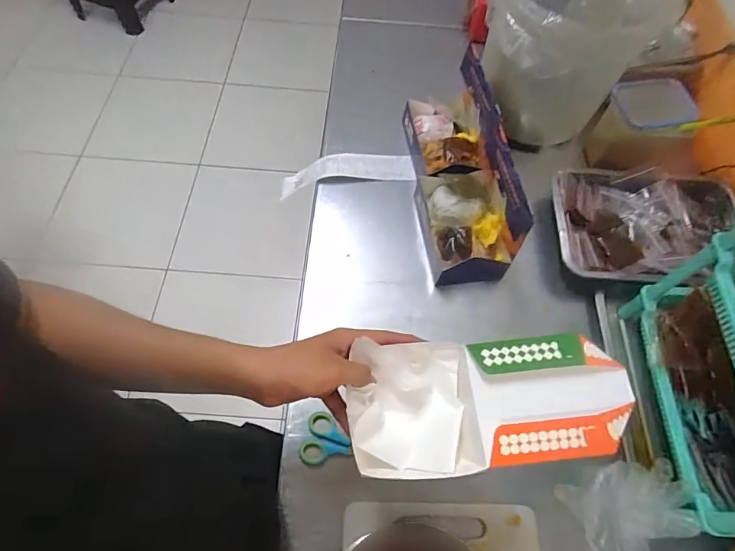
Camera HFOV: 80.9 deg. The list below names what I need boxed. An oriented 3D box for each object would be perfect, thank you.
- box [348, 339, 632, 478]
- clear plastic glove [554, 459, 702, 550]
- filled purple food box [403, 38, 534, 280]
[{"bbox_3d":[0.106,0.117,0.395,0.239,0.057,0.112,-9,63,11],"label":"box"},{"bbox_3d":[0.308,0.263,0.484,0.127,0.091,0.103,-25,67,-15],"label":"clear plastic glove"},{"bbox_3d":[0.145,-0.176,0.687,0.125,0.143,0.347,-2,63,-4],"label":"filled purple food box"}]

